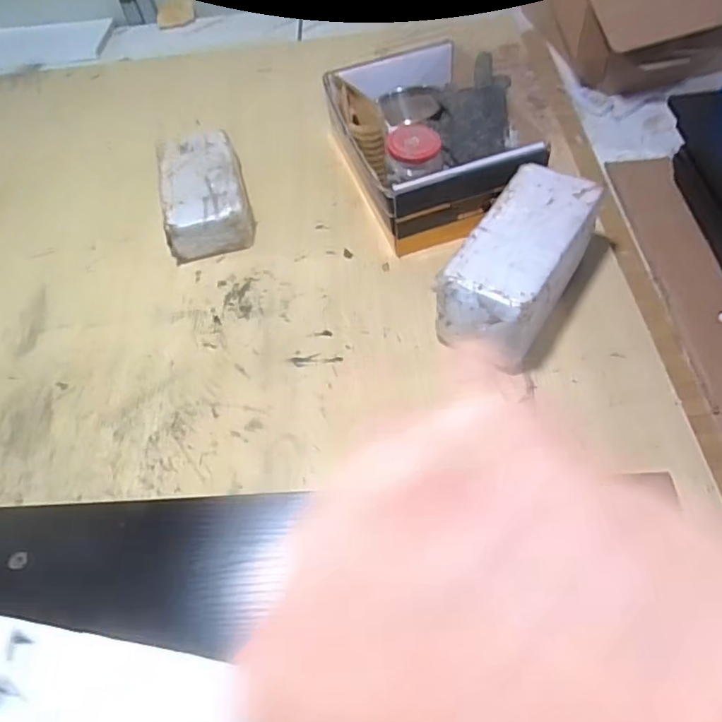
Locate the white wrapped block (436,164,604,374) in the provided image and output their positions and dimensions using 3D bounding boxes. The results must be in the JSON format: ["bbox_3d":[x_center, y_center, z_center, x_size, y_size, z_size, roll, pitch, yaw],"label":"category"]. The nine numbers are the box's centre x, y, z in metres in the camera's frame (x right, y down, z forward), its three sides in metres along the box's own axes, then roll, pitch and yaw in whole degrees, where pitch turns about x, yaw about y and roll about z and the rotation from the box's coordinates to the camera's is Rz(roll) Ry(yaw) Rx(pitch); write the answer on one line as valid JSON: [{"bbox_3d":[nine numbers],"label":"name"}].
[{"bbox_3d":[0.175,-0.105,0.632,0.106,0.111,0.227,25,61,23],"label":"white wrapped block"}]

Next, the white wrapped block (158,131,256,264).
[{"bbox_3d":[-0.220,-0.237,0.789,0.115,0.066,0.204,-13,55,-5],"label":"white wrapped block"}]

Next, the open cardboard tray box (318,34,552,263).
[{"bbox_3d":[0.092,-0.305,0.777,0.221,0.115,0.315,-14,55,-5],"label":"open cardboard tray box"}]

